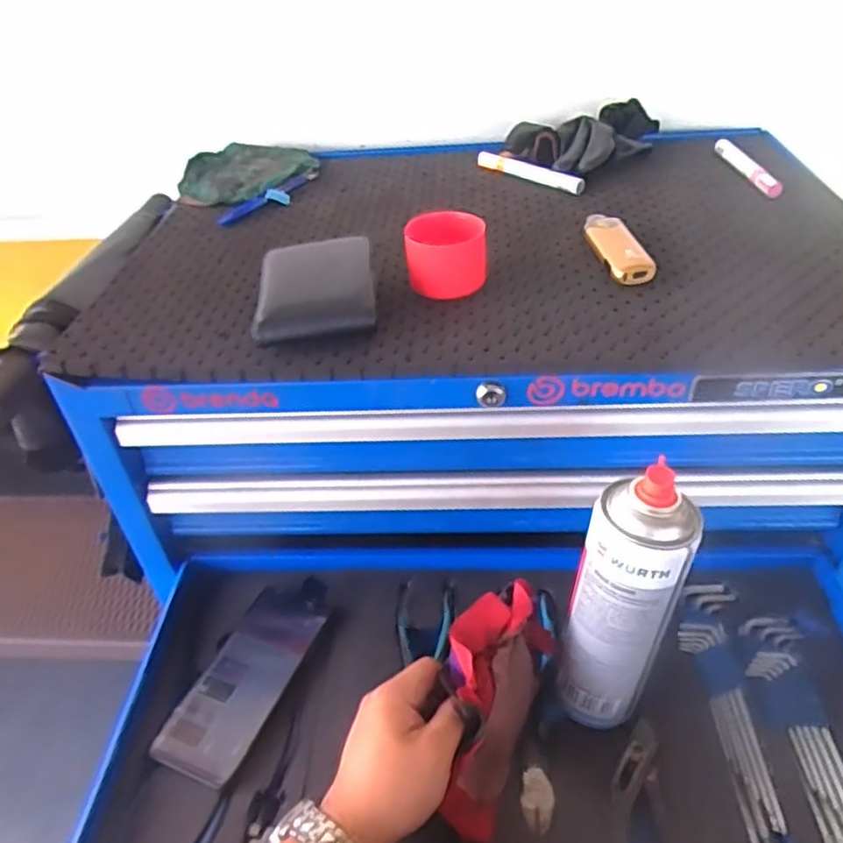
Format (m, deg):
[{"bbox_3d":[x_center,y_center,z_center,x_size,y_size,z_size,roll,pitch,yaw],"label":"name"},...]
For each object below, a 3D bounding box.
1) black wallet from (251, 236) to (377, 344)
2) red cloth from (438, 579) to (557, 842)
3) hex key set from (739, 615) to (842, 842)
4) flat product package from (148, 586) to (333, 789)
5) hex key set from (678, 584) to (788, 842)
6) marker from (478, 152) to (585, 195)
[{"bbox_3d":[-0.082,-0.104,0.537,0.090,0.046,0.102,-5,39,0],"label":"black wallet"},{"bbox_3d":[0.045,0.193,0.475,0.053,0.116,0.134,15,43,23],"label":"red cloth"},{"bbox_3d":[0.284,0.240,0.506,0.049,0.015,0.219,1,39,8],"label":"hex key set"},{"bbox_3d":[-0.144,0.213,0.572,0.073,0.009,0.168,13,42,21],"label":"flat product package"},{"bbox_3d":[0.238,0.219,0.536,0.052,0.016,0.220,3,39,10],"label":"hex key set"},{"bbox_3d":[0.115,-0.270,0.737,0.017,0.016,0.138,-32,46,-29],"label":"marker"}]

